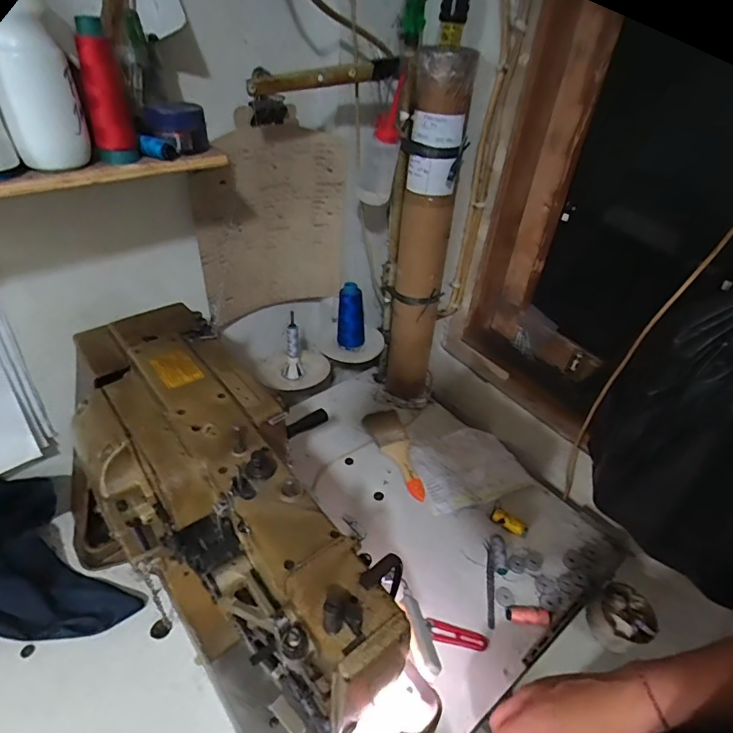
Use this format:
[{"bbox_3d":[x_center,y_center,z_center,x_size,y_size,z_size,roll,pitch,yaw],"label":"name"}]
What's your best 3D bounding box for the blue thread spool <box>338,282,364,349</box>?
[{"bbox_3d":[-0.026,-0.090,0.861,0.049,0.114,0.039,4,39,-2],"label":"blue thread spool"}]

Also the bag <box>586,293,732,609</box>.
[{"bbox_3d":[0.401,0.065,0.522,0.194,0.339,0.227,8,39,3],"label":"bag"}]

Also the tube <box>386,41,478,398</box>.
[{"bbox_3d":[0.093,-0.180,0.826,0.096,0.612,0.083,10,39,5],"label":"tube"}]

